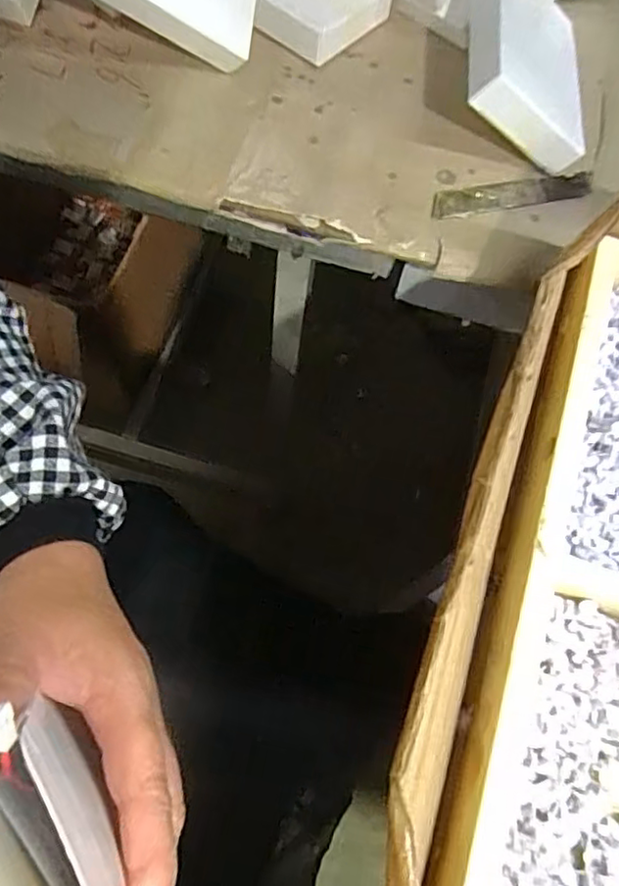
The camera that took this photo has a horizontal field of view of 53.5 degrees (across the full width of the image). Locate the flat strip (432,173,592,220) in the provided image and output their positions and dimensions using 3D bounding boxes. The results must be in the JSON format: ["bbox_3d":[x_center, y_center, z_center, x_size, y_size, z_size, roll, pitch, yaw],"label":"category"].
[{"bbox_3d":[0.113,-0.136,0.337,0.098,0.004,0.019,-12,71,-11],"label":"flat strip"}]

